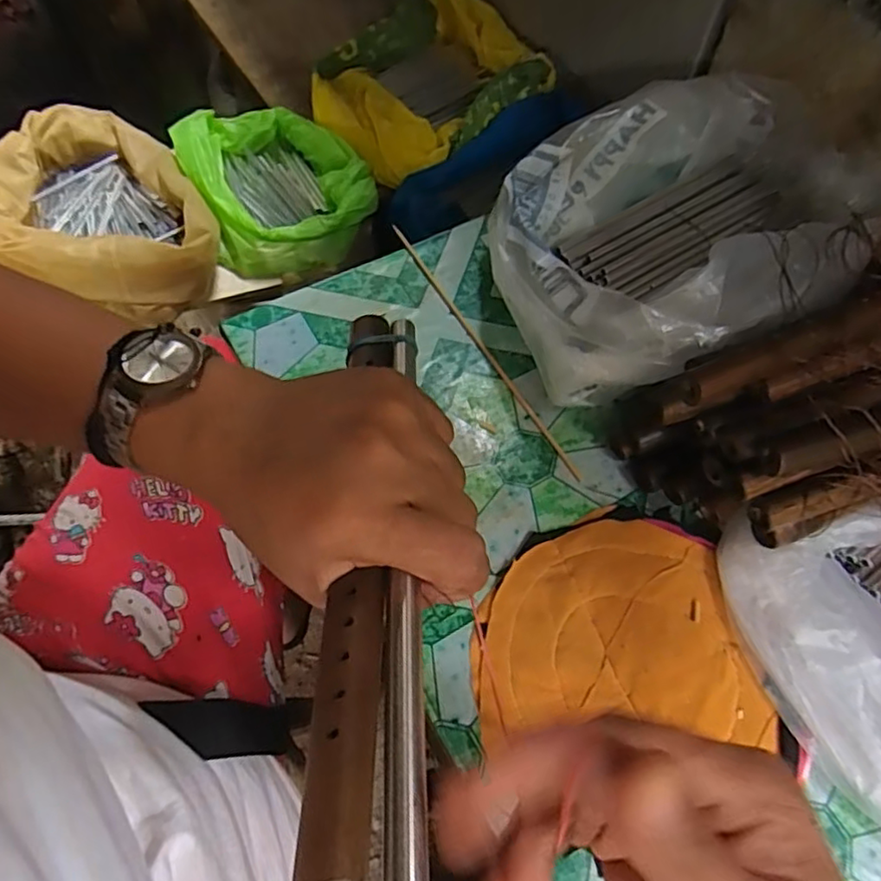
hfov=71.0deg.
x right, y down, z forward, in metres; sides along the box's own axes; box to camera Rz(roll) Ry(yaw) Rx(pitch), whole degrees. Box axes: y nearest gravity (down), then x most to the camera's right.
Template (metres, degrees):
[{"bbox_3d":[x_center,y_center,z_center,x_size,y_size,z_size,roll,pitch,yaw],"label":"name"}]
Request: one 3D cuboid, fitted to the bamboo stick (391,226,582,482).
[{"bbox_3d":[0.028,-0.070,0.438,0.007,0.008,0.238,-28,67,-14],"label":"bamboo stick"}]

